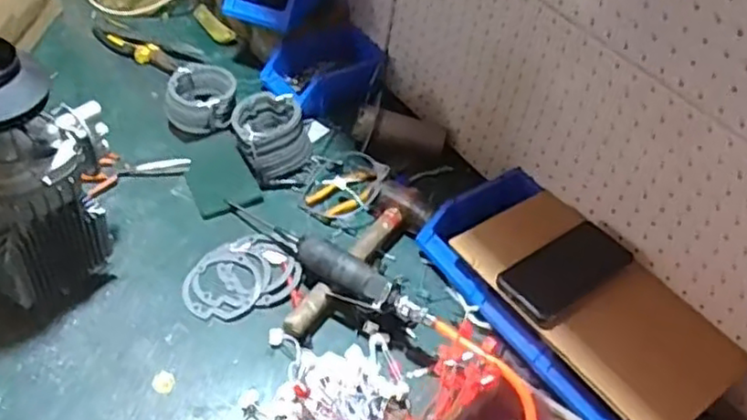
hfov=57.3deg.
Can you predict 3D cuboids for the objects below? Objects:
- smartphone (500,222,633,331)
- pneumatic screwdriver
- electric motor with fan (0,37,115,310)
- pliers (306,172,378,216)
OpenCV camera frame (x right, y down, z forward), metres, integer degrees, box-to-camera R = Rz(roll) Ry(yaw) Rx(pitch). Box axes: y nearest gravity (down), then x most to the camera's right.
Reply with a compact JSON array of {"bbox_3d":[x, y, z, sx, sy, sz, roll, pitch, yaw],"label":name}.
[{"bbox_3d":[0.233,0.071,0.824,0.170,0.012,0.083,-27,57,-29],"label":"smartphone"},{"bbox_3d":[-0.072,0.060,0.867,0.355,0.055,0.047,26,52,34],"label":"pneumatic screwdriver"},{"bbox_3d":[-0.376,-0.022,0.739,0.151,0.335,0.155,1,48,-7],"label":"electric motor with fan"},{"bbox_3d":[-0.042,-0.029,0.989,0.107,0.025,0.057,-22,54,-26],"label":"pliers"}]

